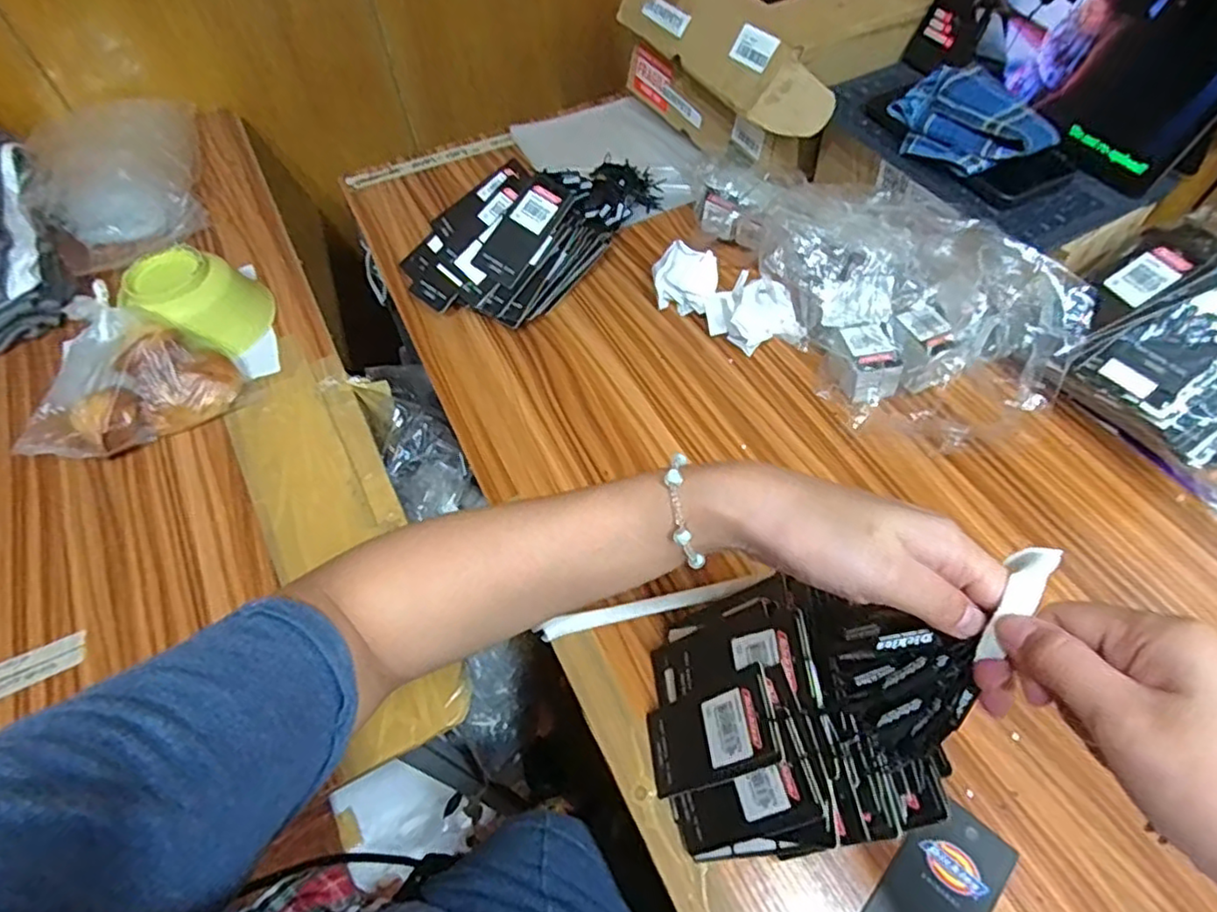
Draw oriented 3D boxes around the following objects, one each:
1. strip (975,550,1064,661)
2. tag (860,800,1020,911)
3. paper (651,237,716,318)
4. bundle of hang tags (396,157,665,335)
[{"bbox_3d":[0.167,0.056,0.265,0.014,0.017,0.058,35,61,24],"label":"strip"},{"bbox_3d":[0.174,0.242,0.351,0.050,0.004,0.107,37,65,23],"label":"tag"},{"bbox_3d":[0.070,-0.163,0.610,0.066,0.052,0.042,23,60,18],"label":"paper"},{"bbox_3d":[-0.072,-0.249,0.662,0.162,0.077,0.287,30,62,22],"label":"bundle of hang tags"}]

